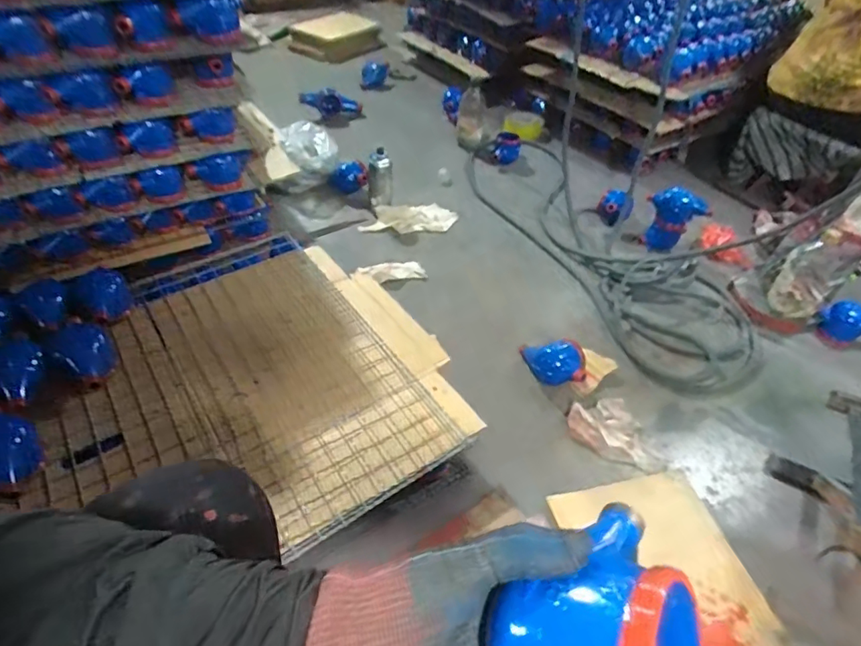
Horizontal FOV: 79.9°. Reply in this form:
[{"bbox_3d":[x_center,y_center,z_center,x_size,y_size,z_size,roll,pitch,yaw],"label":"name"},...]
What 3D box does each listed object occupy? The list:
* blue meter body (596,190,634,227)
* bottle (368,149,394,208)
[{"bbox_3d":[0.509,-0.316,1.423,0.093,0.096,0.074,22,47,16],"label":"blue meter body"},{"bbox_3d":[-0.137,-0.389,1.385,0.065,0.212,0.074,6,67,0],"label":"bottle"}]

